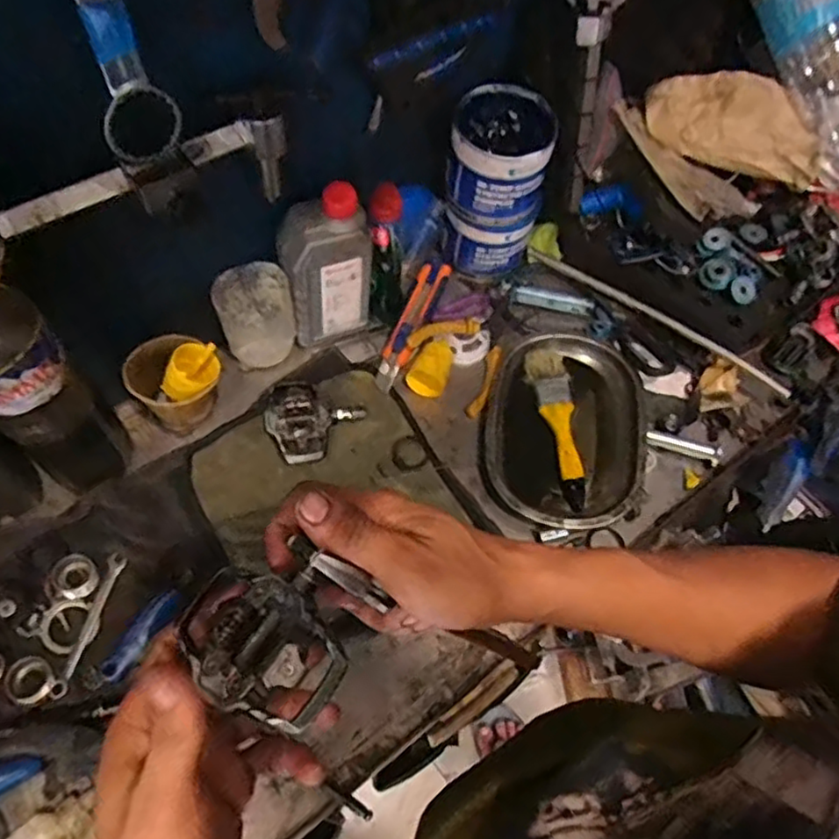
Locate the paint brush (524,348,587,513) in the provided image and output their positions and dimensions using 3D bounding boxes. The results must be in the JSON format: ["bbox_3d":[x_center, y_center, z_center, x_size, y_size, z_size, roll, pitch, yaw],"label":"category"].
[{"bbox_3d":[0.144,0.006,0.683,0.039,0.010,0.166,-9,75,-9],"label":"paint brush"}]

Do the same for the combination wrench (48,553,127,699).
[{"bbox_3d":[-0.280,0.172,0.565,0.014,0.008,0.118,13,61,3],"label":"combination wrench"}]

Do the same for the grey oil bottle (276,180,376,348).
[{"bbox_3d":[-0.090,-0.143,0.648,0.085,0.167,0.048,-4,61,-7],"label":"grey oil bottle"}]

